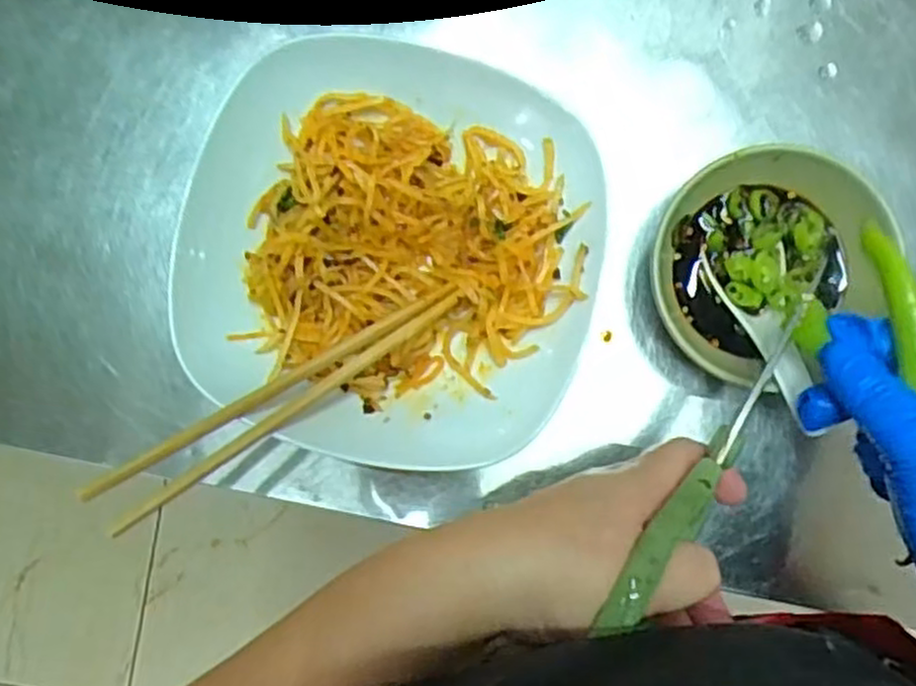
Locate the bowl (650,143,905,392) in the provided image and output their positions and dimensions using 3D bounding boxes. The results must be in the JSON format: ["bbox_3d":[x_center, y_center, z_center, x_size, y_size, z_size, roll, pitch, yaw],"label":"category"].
[{"bbox_3d":[0.151,-0.040,0.399,0.115,0.053,0.105,0,89,1],"label":"bowl"}]

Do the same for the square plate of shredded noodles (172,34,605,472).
[{"bbox_3d":[-0.036,-0.044,0.393,0.200,0.047,0.190,14,90,1],"label":"square plate of shredded noodles"}]

